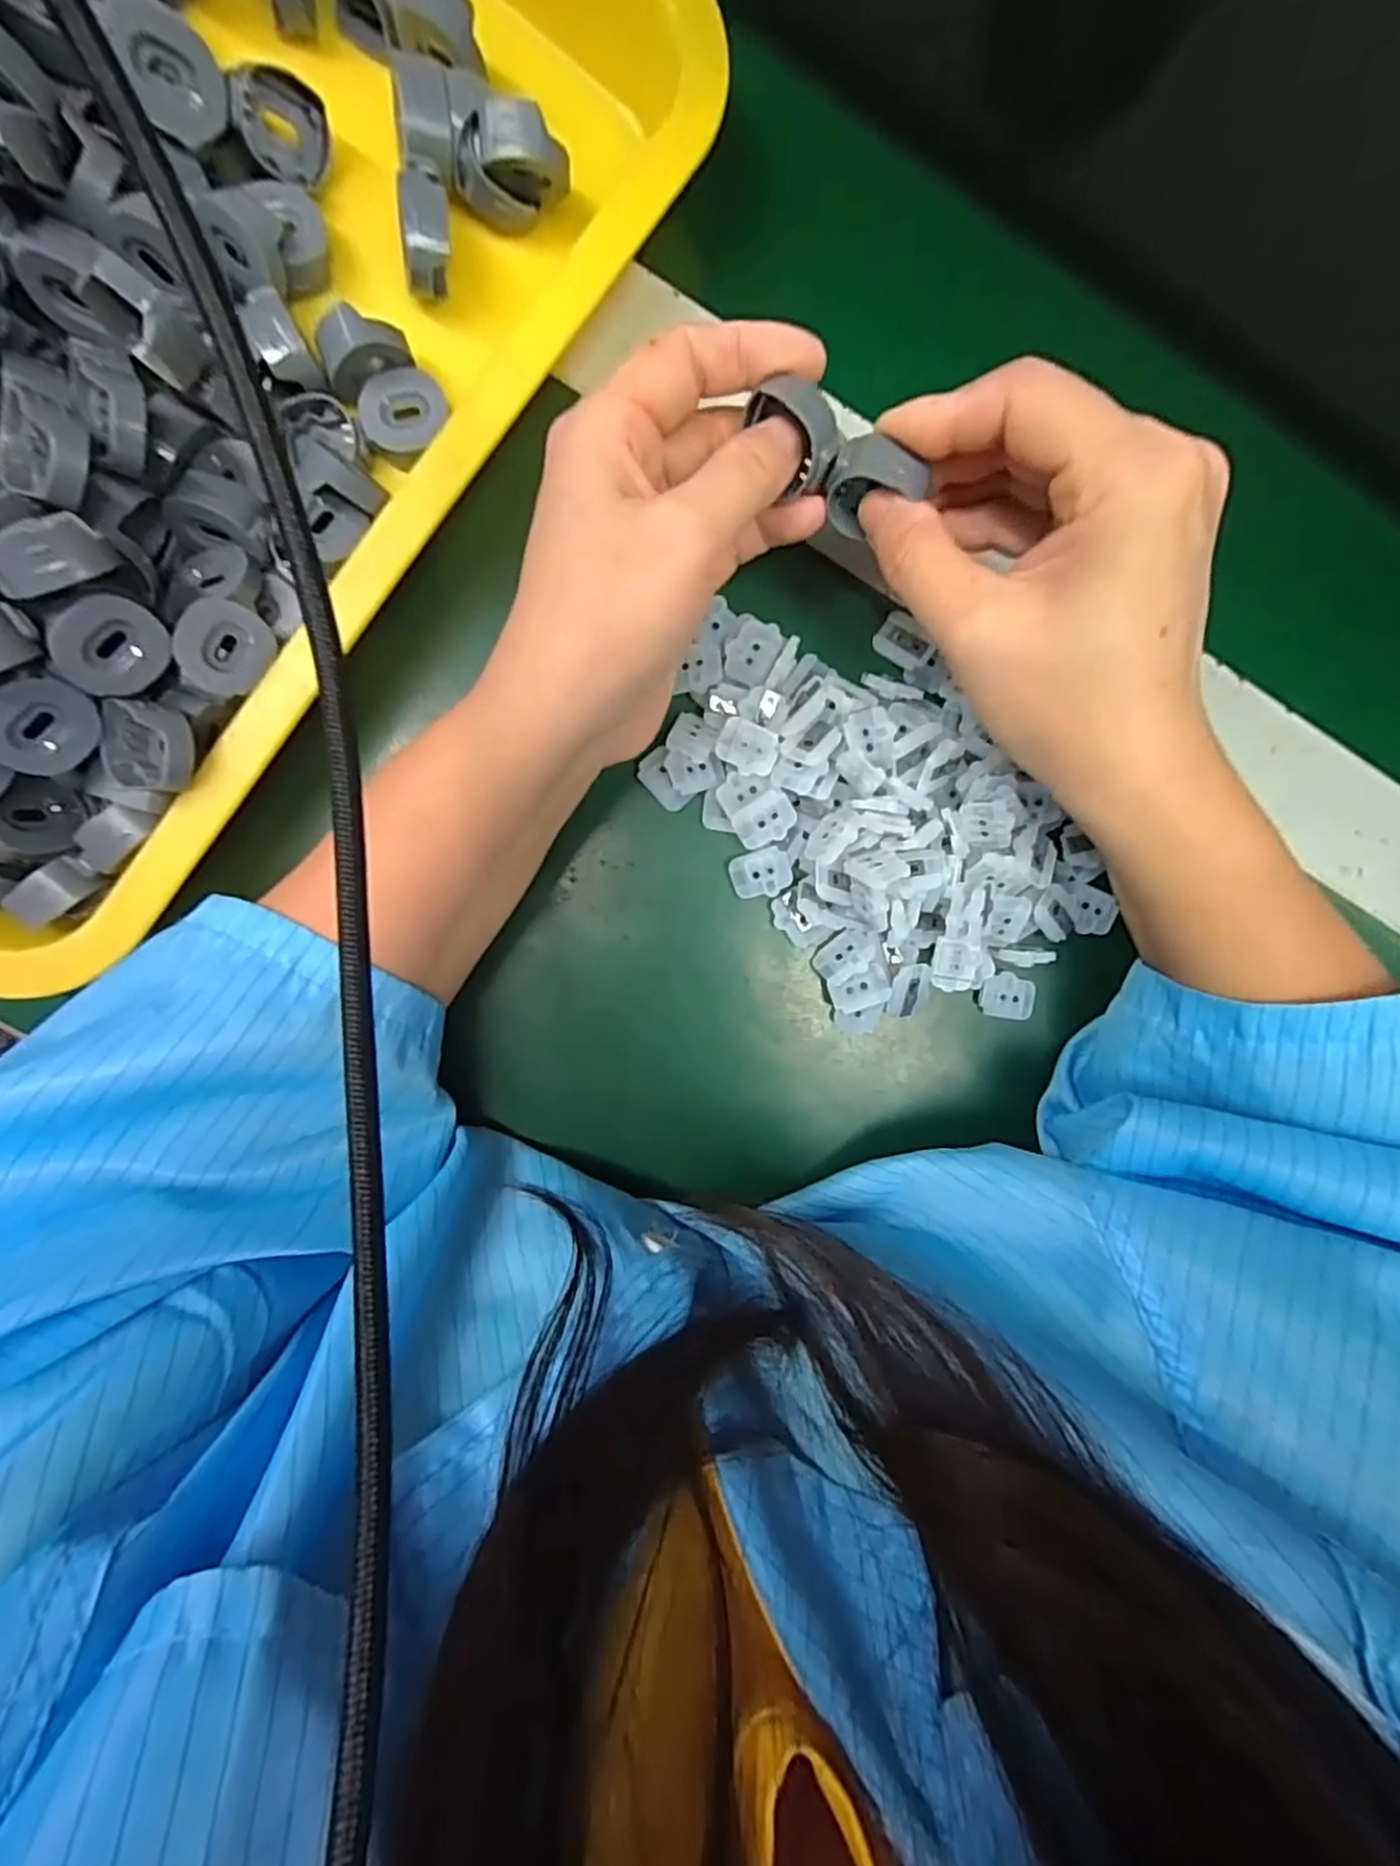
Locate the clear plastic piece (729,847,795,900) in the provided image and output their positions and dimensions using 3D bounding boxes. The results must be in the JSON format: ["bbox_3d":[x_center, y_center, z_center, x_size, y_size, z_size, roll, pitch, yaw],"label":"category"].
[{"bbox_3d":[0.023,-0.022,0.263,0.022,0.006,0.017,-16,94,-3],"label":"clear plastic piece"}]

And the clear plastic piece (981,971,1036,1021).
[{"bbox_3d":[0.118,0.024,0.274,0.017,0.008,0.017,1,93,-4],"label":"clear plastic piece"}]

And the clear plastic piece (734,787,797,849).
[{"bbox_3d":[0.024,-0.040,0.256,0.022,0.006,0.016,-34,95,-2],"label":"clear plastic piece"}]

